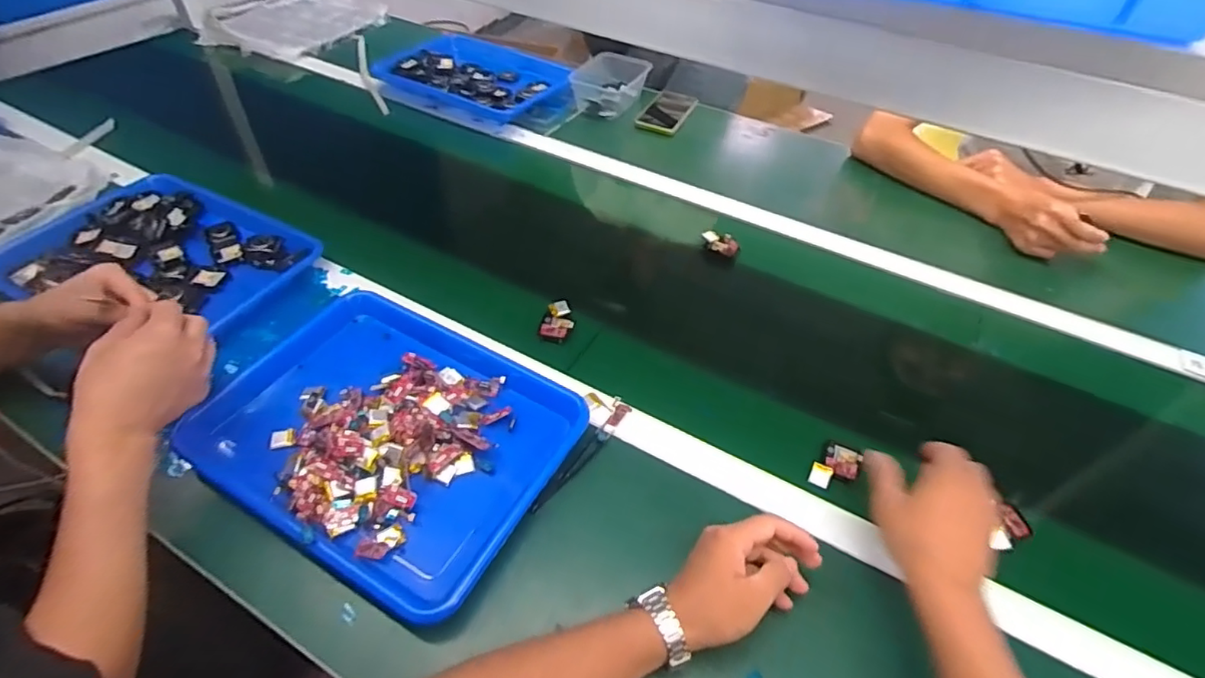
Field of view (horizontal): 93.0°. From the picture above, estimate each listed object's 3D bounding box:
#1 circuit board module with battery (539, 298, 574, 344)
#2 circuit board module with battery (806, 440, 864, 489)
[{"bbox_3d":[-0.054,-0.021,0.697,0.035,0.007,0.060,20,57,-3],"label":"circuit board module with battery"},{"bbox_3d":[0.236,0.130,0.578,0.039,0.006,0.061,29,52,23],"label":"circuit board module with battery"}]

